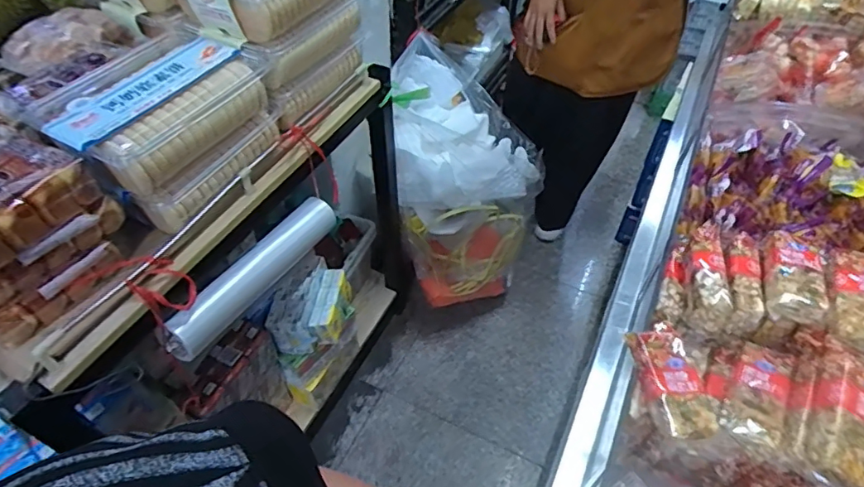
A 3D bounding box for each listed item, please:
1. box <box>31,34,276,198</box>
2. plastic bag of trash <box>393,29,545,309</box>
[{"bbox_3d":[-0.373,-0.190,0.717,0.191,0.089,0.260,28,54,23],"label":"box"},{"bbox_3d":[0.090,-0.174,1.464,0.381,0.561,0.479,-4,49,-3],"label":"plastic bag of trash"}]

